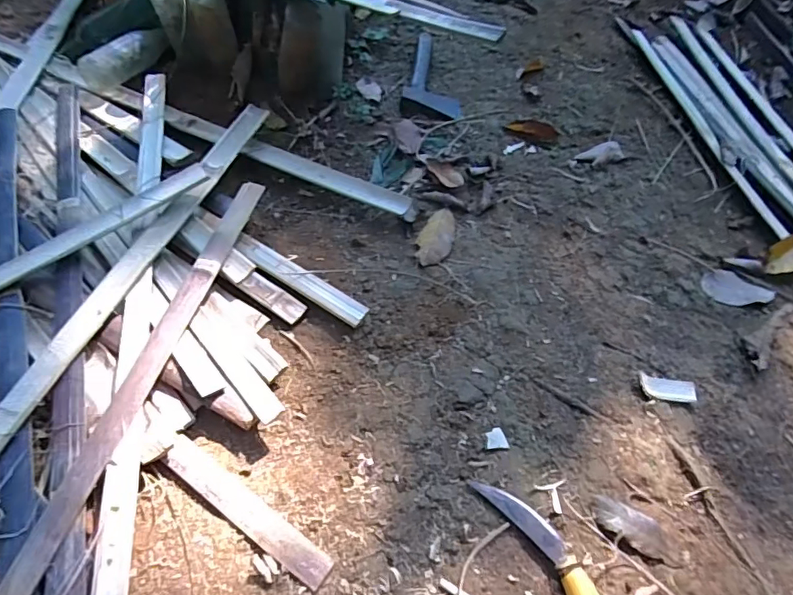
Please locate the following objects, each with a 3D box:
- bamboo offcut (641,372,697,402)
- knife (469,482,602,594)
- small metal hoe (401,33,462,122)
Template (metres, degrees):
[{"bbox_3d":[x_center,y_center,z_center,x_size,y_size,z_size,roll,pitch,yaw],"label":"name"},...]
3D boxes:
[{"bbox_3d":[0.353,0.120,0.667,0.070,0.015,0.032,15,52,5],"label":"bamboo offcut"},{"bbox_3d":[0.163,0.279,0.528,0.049,0.020,0.214,-21,57,-20],"label":"knife"},{"bbox_3d":[0.075,-0.462,1.064,0.119,0.033,0.267,5,52,-2],"label":"small metal hoe"}]

